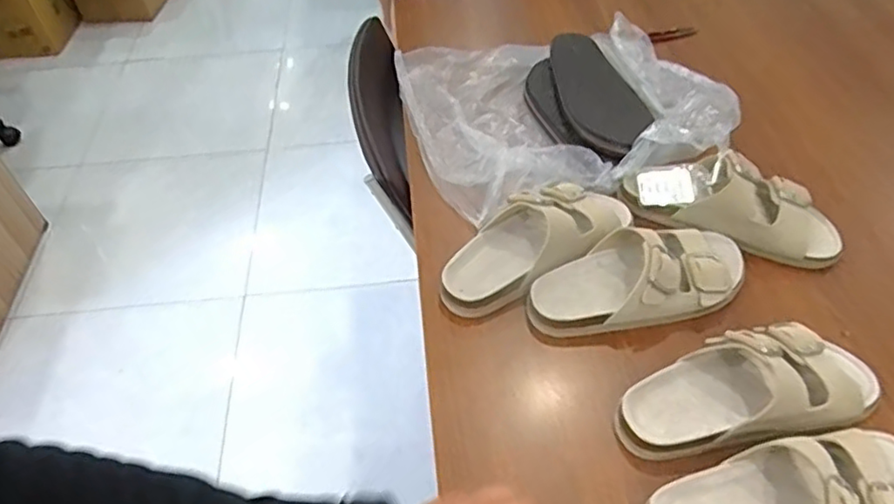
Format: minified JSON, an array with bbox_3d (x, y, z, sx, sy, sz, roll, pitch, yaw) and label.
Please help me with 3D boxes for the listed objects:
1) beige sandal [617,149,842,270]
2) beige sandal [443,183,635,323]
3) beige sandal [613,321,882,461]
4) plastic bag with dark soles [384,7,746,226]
[{"bbox_3d":[0.334,-0.063,0.741,0.246,0.069,0.095,19,53,18],"label":"beige sandal"},{"bbox_3d":[0.098,-0.016,0.713,0.242,0.065,0.097,-26,53,-19],"label":"beige sandal"},{"bbox_3d":[0.278,0.122,0.578,0.243,0.064,0.105,-14,50,-9],"label":"beige sandal"},{"bbox_3d":[0.156,-0.213,0.870,0.403,0.087,0.369,-13,50,-8],"label":"plastic bag with dark soles"}]

